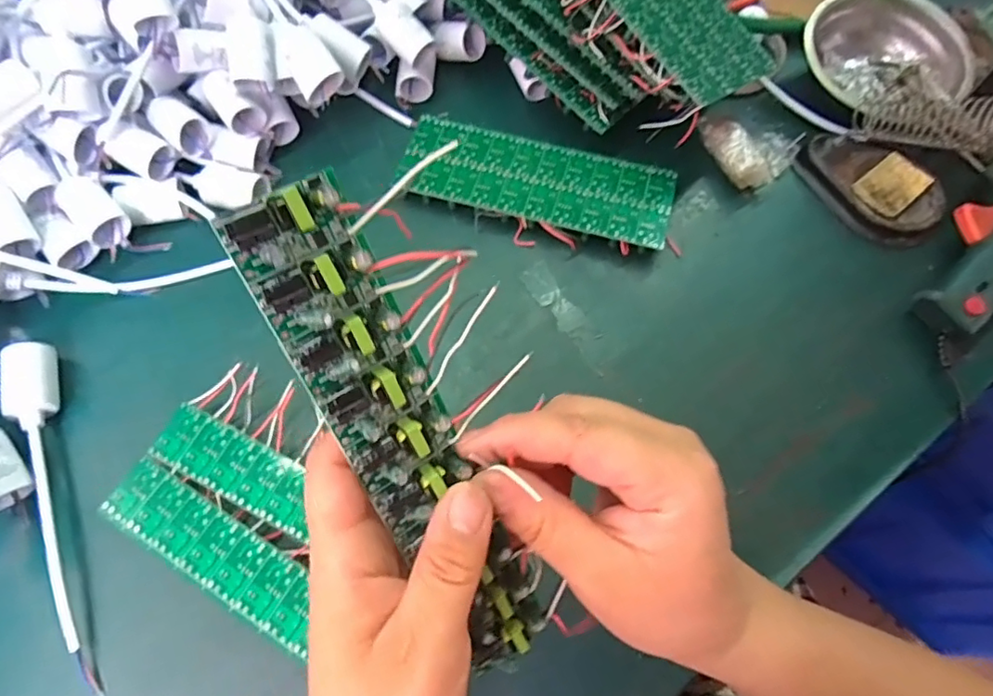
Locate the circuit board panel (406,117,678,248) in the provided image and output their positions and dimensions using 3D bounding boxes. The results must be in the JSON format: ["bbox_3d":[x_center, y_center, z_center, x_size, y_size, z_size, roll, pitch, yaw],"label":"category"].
[{"bbox_3d":[0.031,-0.123,0.428,0.197,0.017,0.075,16,68,6],"label":"circuit board panel"}]

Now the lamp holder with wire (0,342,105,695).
[{"bbox_3d":[-0.264,0.094,0.334,0.026,0.031,0.212,-19,69,-8],"label":"lamp holder with wire"}]

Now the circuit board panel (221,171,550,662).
[{"bbox_3d":[-0.028,0.037,0.194,0.035,0.017,0.187,-28,113,-11],"label":"circuit board panel"}]

